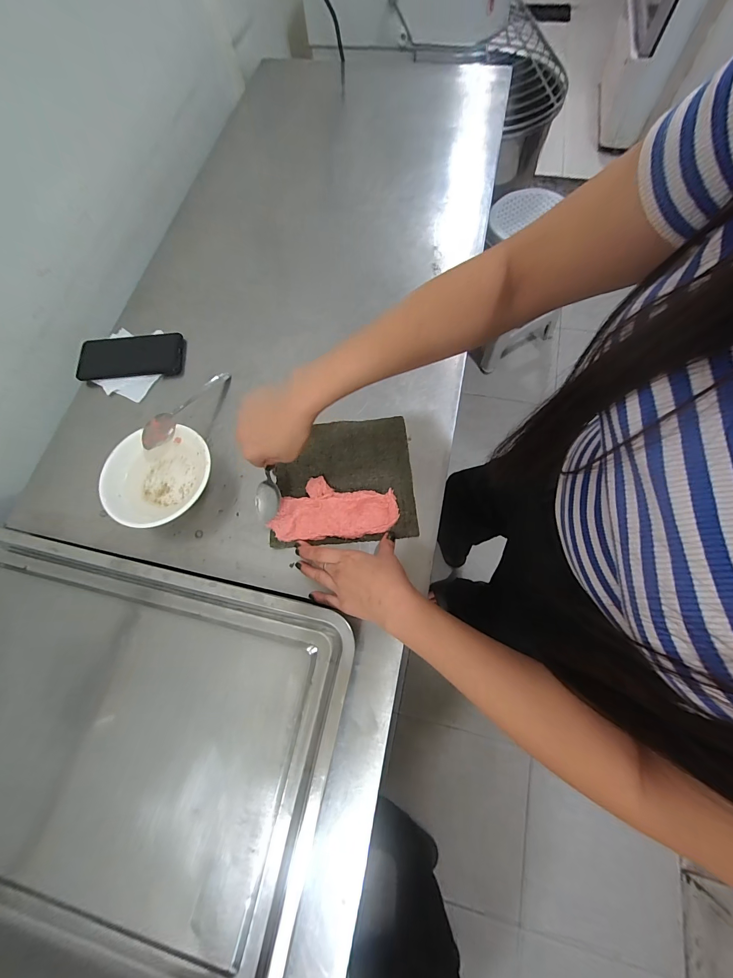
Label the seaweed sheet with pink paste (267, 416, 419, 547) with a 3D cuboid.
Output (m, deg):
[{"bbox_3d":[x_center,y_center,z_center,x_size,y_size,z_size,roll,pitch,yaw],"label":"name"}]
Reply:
[{"bbox_3d":[-0.034,-0.018,0.481,0.188,0.024,0.179,-5,71,1],"label":"seaweed sheet with pink paste"}]

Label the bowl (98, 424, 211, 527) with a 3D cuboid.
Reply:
[{"bbox_3d":[-0.280,-0.013,0.483,0.142,0.053,0.143,-1,71,2],"label":"bowl"}]

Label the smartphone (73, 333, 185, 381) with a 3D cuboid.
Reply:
[{"bbox_3d":[-0.390,-0.221,0.581,0.163,0.016,0.078,-3,71,2],"label":"smartphone"}]

